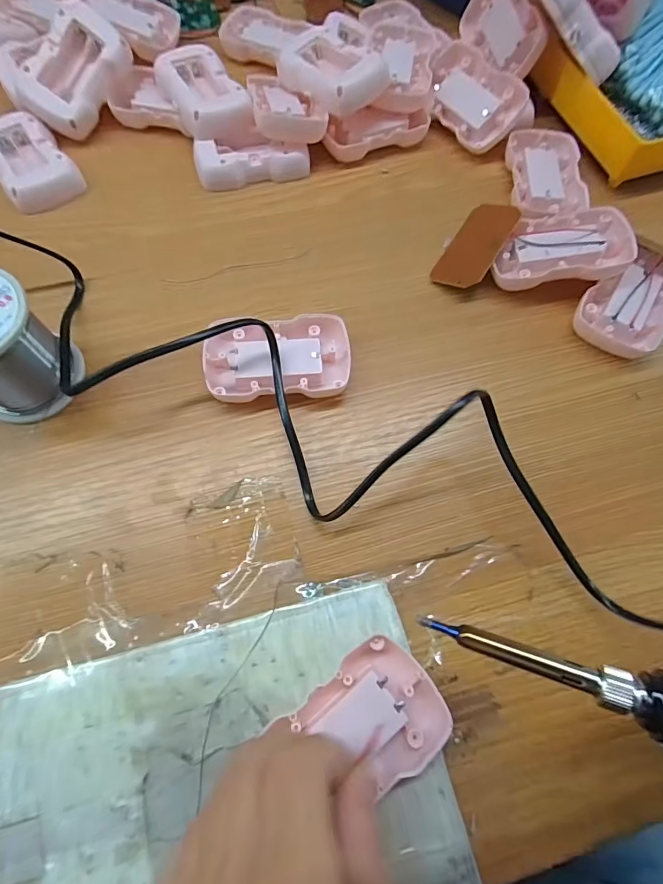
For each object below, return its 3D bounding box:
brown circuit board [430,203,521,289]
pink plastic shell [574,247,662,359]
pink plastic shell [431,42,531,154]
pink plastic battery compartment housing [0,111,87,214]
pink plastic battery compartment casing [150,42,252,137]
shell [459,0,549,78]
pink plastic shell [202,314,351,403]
[{"bbox_3d":[0.102,-0.140,0.306,0.036,0.004,0.071,29,82,29],"label":"brown circuit board"},{"bbox_3d":[0.207,-0.098,0.298,0.053,0.020,0.087,35,72,10],"label":"pink plastic shell"},{"bbox_3d":[0.115,-0.281,0.354,0.054,0.020,0.088,-43,77,18],"label":"pink plastic shell"},{"bbox_3d":[-0.228,-0.211,0.323,0.051,0.020,0.082,-34,75,-14],"label":"pink plastic battery compartment housing"},{"bbox_3d":[-0.099,-0.270,0.333,0.049,0.019,0.085,-28,73,-12],"label":"pink plastic battery compartment casing"},{"bbox_3d":[0.144,-0.342,0.351,0.018,0.051,0.093,-11,69,-32],"label":"shell"},{"bbox_3d":[-0.033,-0.052,0.268,0.088,0.021,0.053,-4,70,-4],"label":"pink plastic shell"}]

